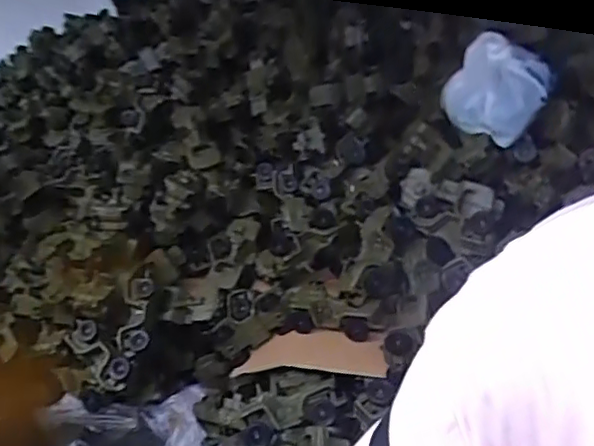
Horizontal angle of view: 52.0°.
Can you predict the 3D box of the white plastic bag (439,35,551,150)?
[{"bbox_3d":[0.372,-0.252,1.138,0.183,0.172,0.089,0,22,9],"label":"white plastic bag"}]

